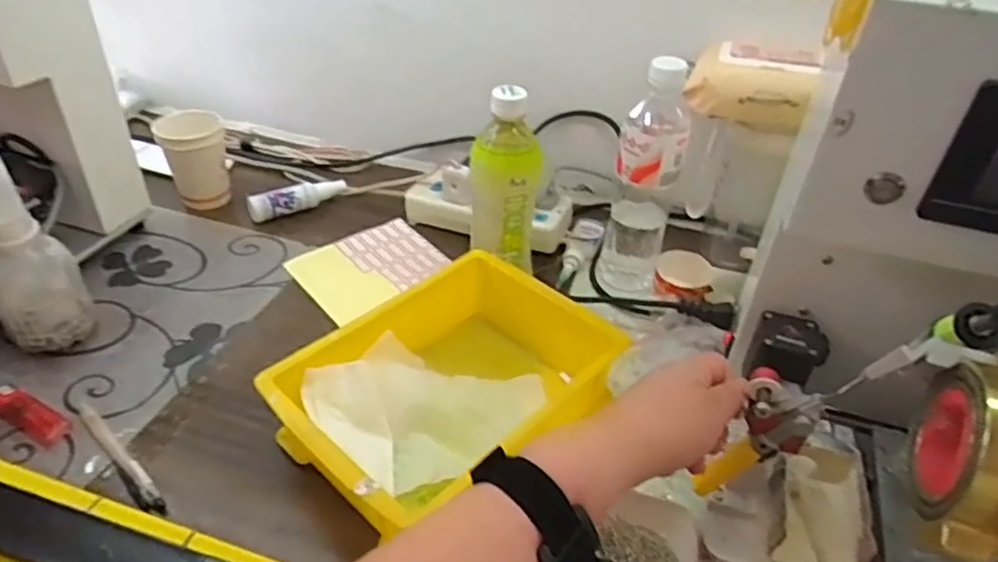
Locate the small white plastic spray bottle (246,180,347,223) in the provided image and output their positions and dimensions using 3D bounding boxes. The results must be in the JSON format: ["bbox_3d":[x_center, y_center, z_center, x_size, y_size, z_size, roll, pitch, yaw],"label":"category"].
[{"bbox_3d":[-0.237,-0.099,0.771,0.113,0.026,0.029,-16,42,-23],"label":"small white plastic spray bottle"}]

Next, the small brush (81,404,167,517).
[{"bbox_3d":[-0.293,0.136,0.505,0.122,0.018,0.015,32,47,32],"label":"small brush"}]

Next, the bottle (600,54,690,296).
[{"bbox_3d":[0.140,-0.095,0.626,0.056,0.233,0.060,7,38,5],"label":"bottle"}]

